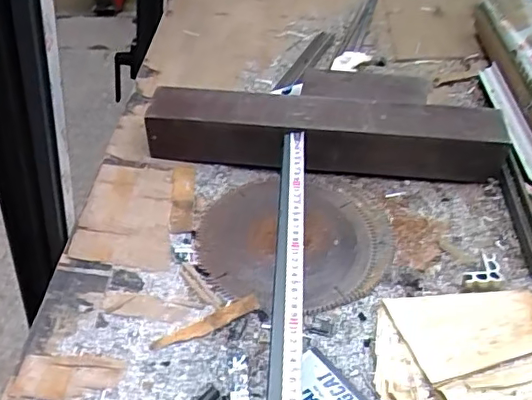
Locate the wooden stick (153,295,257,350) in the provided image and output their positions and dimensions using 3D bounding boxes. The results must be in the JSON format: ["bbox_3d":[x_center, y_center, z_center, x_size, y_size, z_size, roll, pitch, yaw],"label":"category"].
[{"bbox_3d":[-0.071,0.150,0.688,0.134,0.005,0.023,-24,48,-21],"label":"wooden stick"}]

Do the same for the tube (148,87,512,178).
[{"bbox_3d":[0.088,-0.105,0.864,0.528,0.099,0.080,1,44,4],"label":"tube"}]

